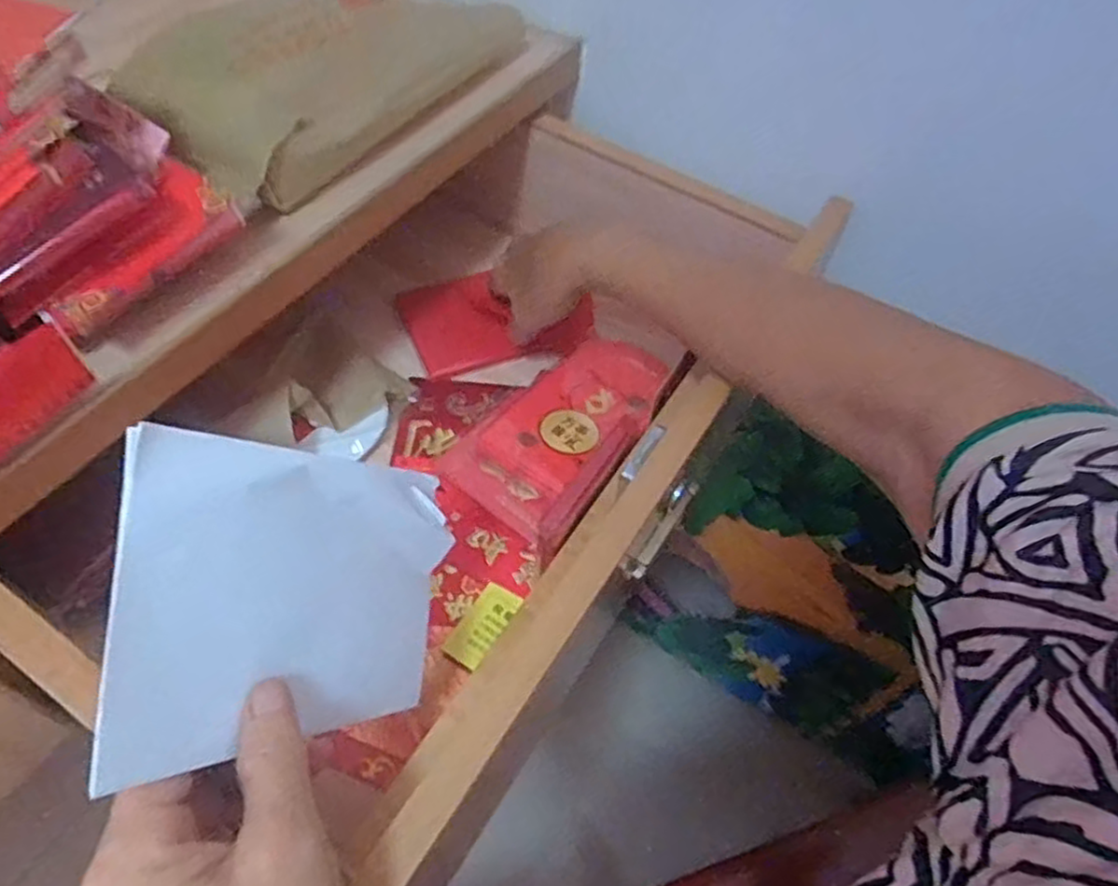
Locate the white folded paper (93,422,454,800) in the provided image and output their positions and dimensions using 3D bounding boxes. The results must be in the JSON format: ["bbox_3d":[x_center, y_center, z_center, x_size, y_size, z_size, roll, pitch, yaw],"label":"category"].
[{"bbox_3d":[-0.092,0.056,0.267,0.009,0.144,0.103,1,82,27],"label":"white folded paper"}]

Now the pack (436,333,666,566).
[{"bbox_3d":[0.005,-0.016,0.489,0.098,0.022,0.176,30,58,17],"label":"pack"}]

